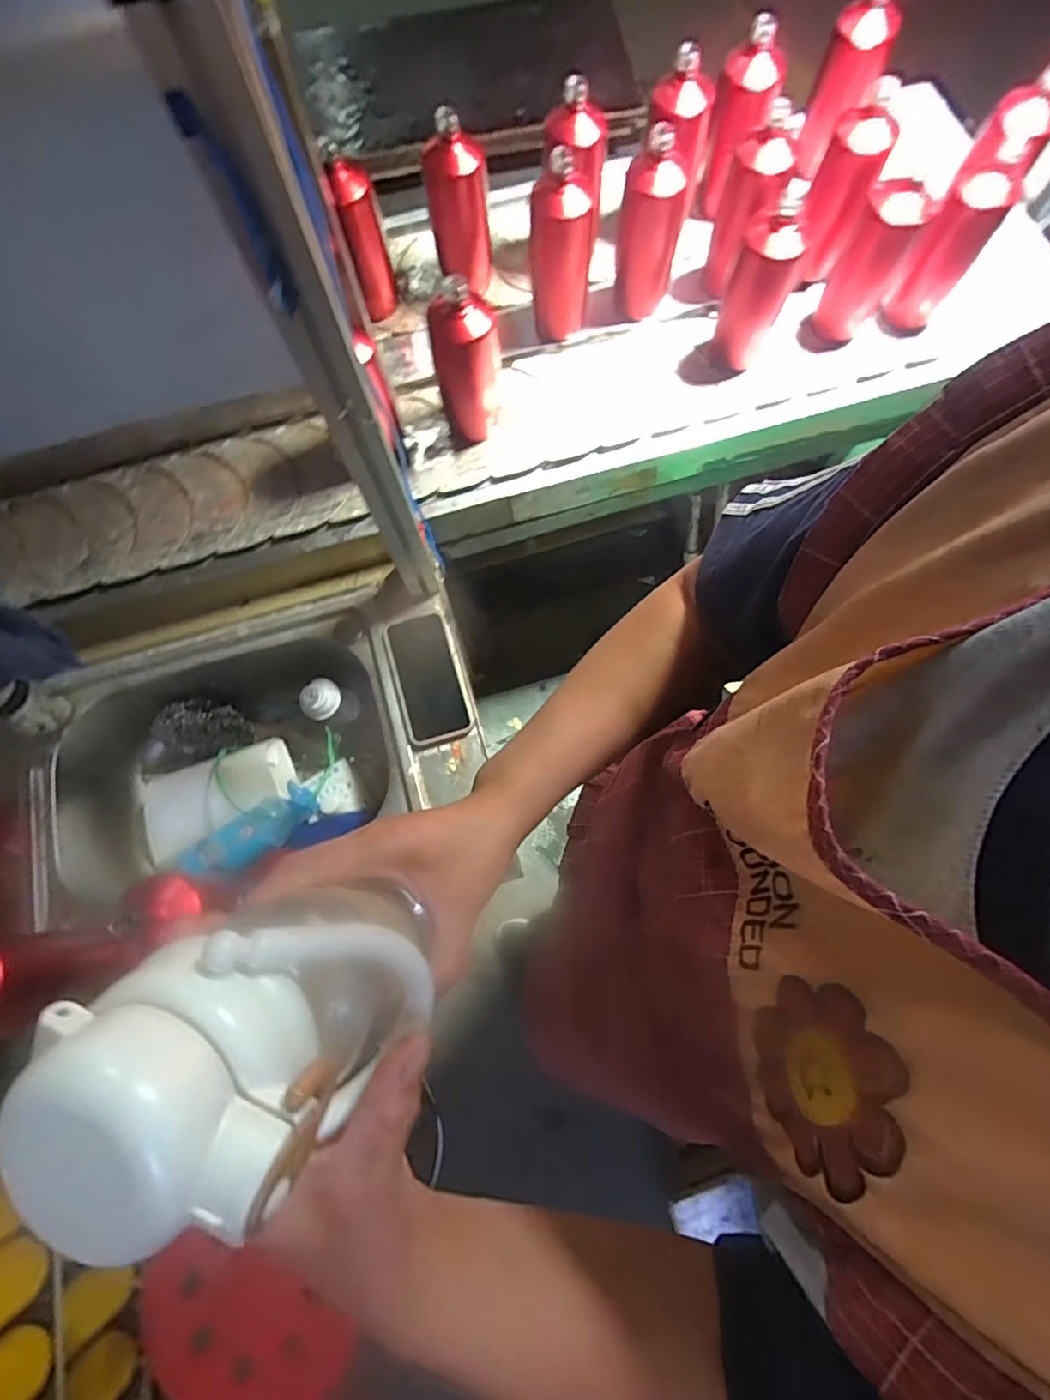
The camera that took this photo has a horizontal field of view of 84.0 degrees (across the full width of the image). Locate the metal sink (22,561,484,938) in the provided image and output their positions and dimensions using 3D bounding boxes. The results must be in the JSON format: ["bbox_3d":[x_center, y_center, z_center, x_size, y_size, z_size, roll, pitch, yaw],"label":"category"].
[{"bbox_3d":[-0.338,0.076,0.811,0.558,0.183,0.387,-22,76,-6],"label":"metal sink"}]

